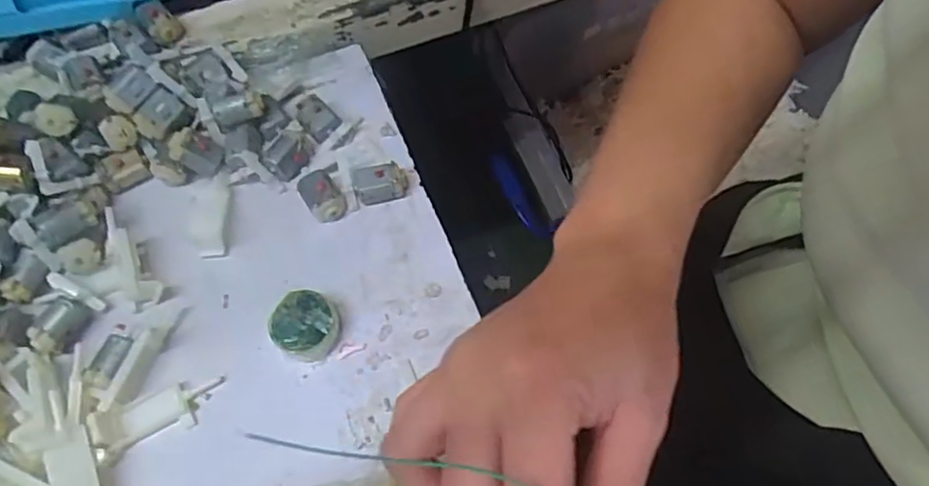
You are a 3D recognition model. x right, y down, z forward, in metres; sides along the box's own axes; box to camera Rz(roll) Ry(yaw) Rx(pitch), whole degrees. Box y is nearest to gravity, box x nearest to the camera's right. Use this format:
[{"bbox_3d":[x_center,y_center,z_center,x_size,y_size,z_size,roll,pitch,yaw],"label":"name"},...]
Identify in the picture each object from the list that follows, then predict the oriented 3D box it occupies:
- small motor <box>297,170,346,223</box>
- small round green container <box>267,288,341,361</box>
[{"bbox_3d":[-0.081,-0.027,0.367,0.020,0.017,0.031,-34,67,-16],"label":"small motor"},{"bbox_3d":[-0.081,0.041,0.333,0.033,0.017,0.034,0,63,1],"label":"small round green container"}]

